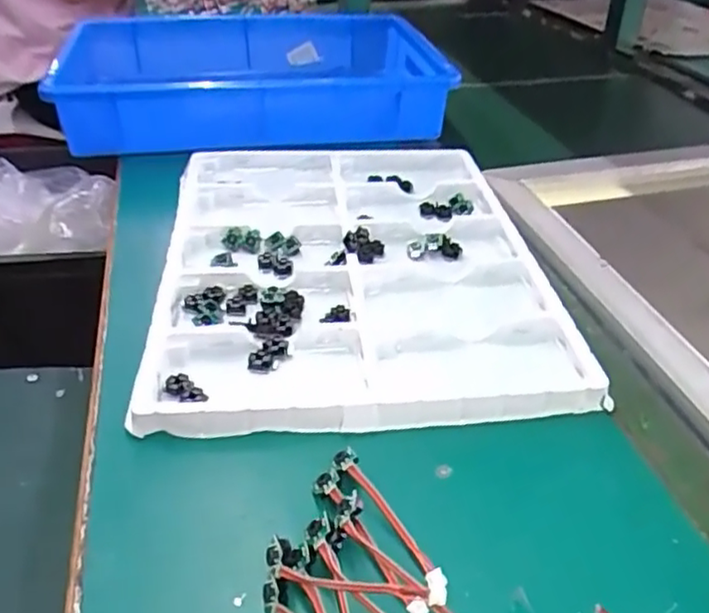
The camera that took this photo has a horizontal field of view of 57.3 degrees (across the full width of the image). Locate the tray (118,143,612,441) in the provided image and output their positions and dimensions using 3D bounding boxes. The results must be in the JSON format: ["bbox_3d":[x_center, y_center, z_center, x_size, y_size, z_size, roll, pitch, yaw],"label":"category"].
[{"bbox_3d":[-0.005,-0.048,0.526,0.279,0.018,0.366,-2,36,-6],"label":"tray"}]

